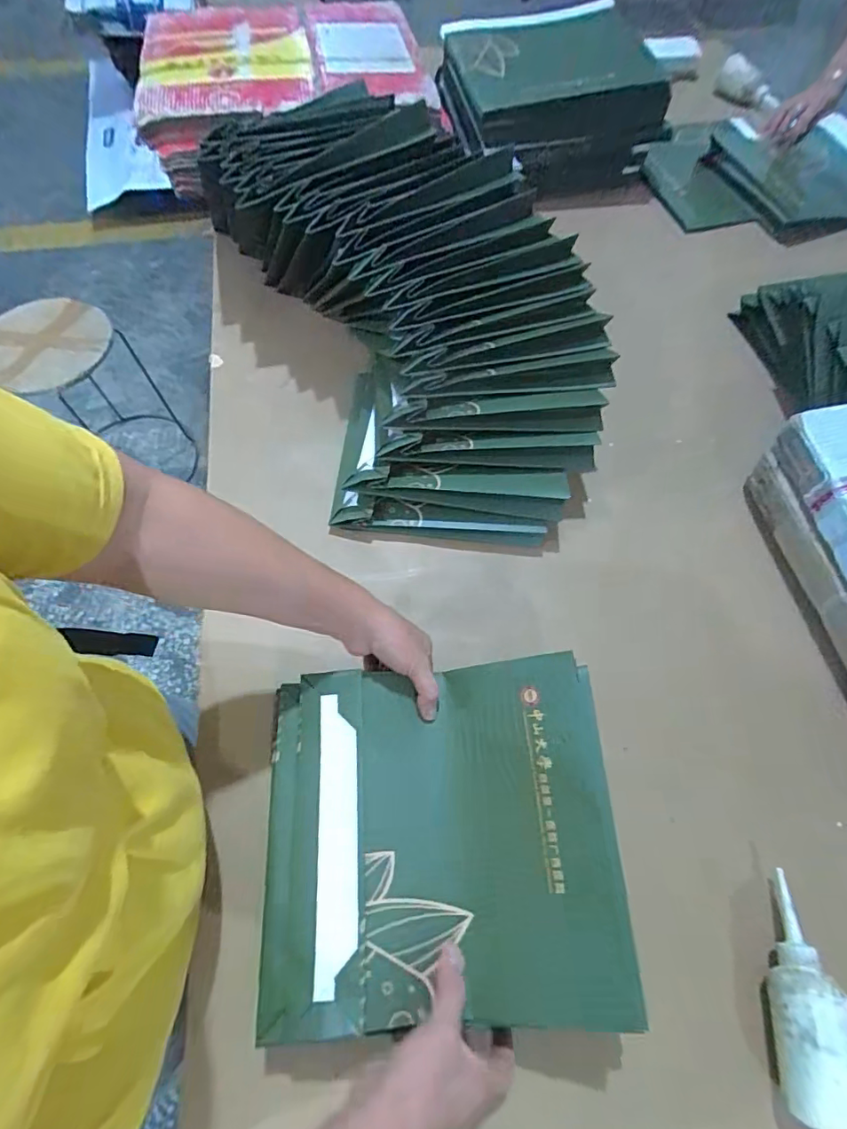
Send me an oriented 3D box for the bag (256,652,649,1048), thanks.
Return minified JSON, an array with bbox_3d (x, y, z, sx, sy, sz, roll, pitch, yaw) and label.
[{"bbox_3d":[0.009,0.221,0.435,0.283,0.064,0.261,-2,64,-3],"label":"bag"}]

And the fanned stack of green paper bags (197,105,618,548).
[{"bbox_3d":[-0.019,-0.348,0.687,0.381,0.235,0.680,-20,66,-11],"label":"fanned stack of green paper bags"}]

